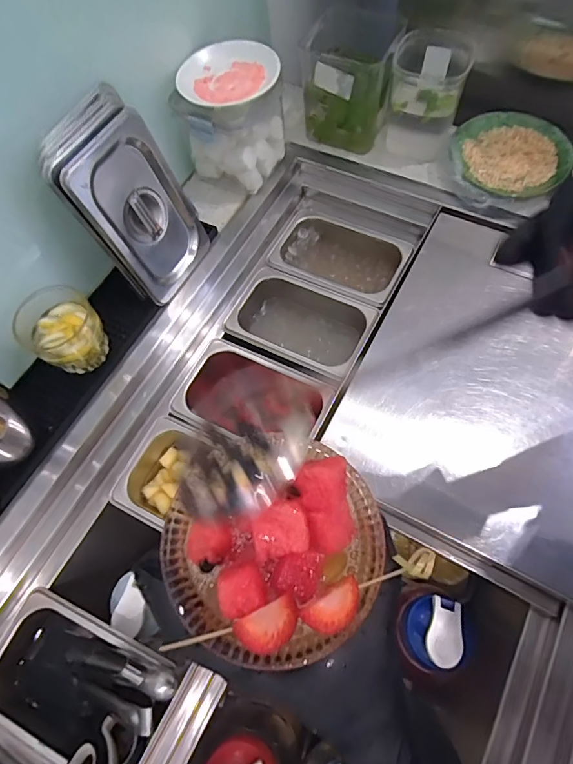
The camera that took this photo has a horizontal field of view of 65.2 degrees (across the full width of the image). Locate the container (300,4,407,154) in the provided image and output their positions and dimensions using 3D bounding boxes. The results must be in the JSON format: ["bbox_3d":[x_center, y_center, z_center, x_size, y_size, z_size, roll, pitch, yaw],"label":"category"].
[{"bbox_3d":[0.080,-0.384,0.572,0.102,0.108,0.105,20,67,12],"label":"container"}]

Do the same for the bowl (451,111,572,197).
[{"bbox_3d":[0.279,-0.282,0.561,0.136,0.027,0.131,-1,65,2],"label":"bowl"}]

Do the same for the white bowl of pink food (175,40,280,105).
[{"bbox_3d":[-0.064,-0.343,0.500,0.095,0.031,0.095,-1,65,2],"label":"white bowl of pink food"}]

